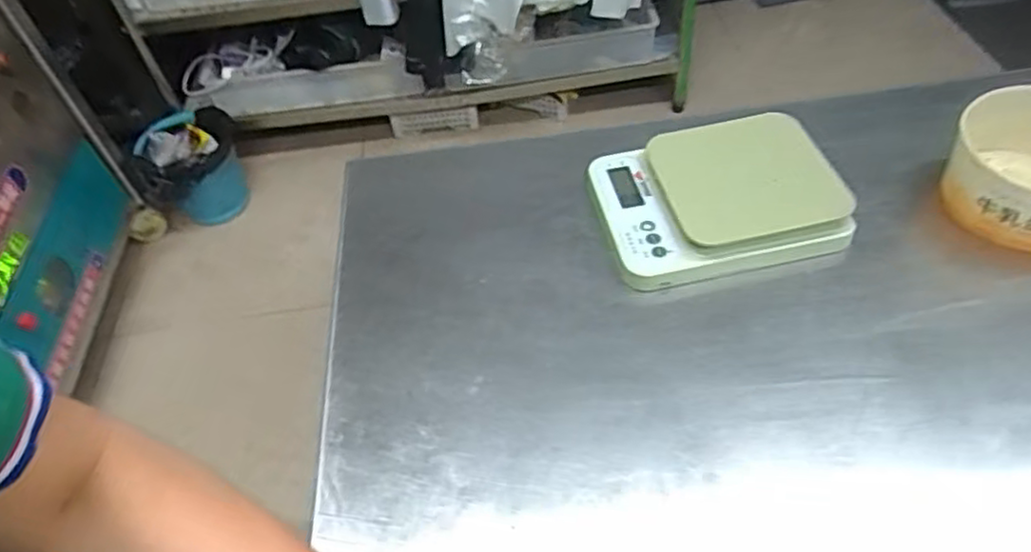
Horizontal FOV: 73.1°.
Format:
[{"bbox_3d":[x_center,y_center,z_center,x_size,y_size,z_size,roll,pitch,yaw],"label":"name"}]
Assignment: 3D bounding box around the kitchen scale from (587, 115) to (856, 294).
[{"bbox_3d":[0.169,-0.071,0.602,0.194,0.047,0.154,-12,50,-4],"label":"kitchen scale"}]

